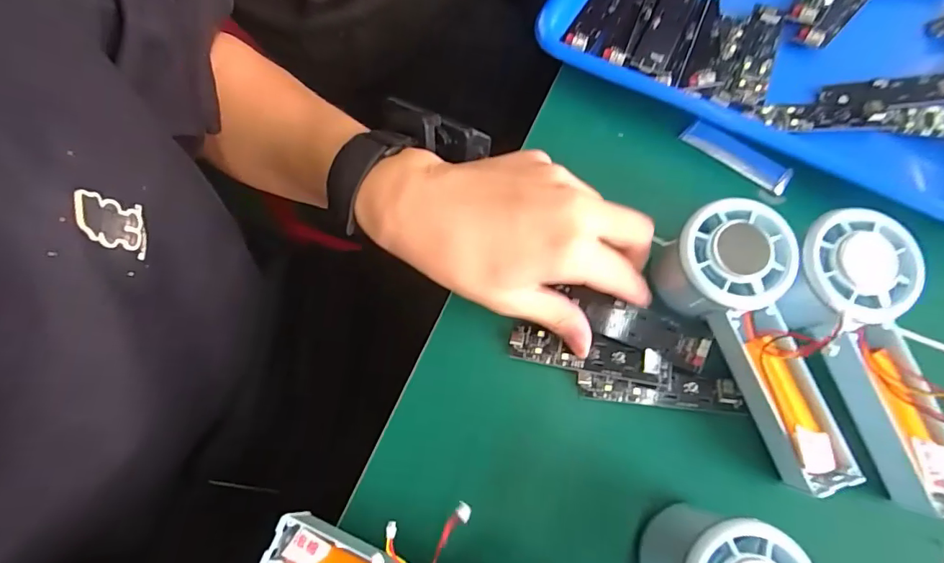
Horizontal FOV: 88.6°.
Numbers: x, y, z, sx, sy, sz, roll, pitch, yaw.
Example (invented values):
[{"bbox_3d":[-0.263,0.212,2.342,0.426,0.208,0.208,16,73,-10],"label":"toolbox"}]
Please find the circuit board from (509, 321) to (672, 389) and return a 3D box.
[{"bbox_3d":[0.069,0.042,0.283,0.091,0.007,0.023,11,73,4],"label":"circuit board"}]

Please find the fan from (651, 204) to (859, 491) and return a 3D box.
[{"bbox_3d":[0.152,0.033,0.255,0.054,0.070,0.149,-20,73,-6],"label":"fan"}]

